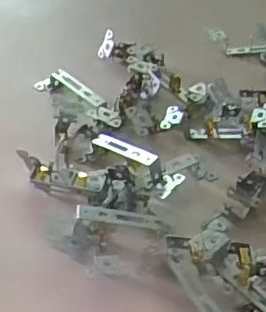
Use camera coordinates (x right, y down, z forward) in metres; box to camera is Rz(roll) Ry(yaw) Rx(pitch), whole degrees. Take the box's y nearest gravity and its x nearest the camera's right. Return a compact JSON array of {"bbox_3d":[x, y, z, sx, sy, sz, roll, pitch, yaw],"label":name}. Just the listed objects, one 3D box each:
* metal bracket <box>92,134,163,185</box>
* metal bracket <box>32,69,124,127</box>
[{"bbox_3d":[-0.005,-0.003,0.496,0.071,0.024,0.014,34,54,26],"label":"metal bracket"},{"bbox_3d":[-0.051,-0.053,0.559,0.026,0.026,0.114,-33,57,-29],"label":"metal bracket"}]

